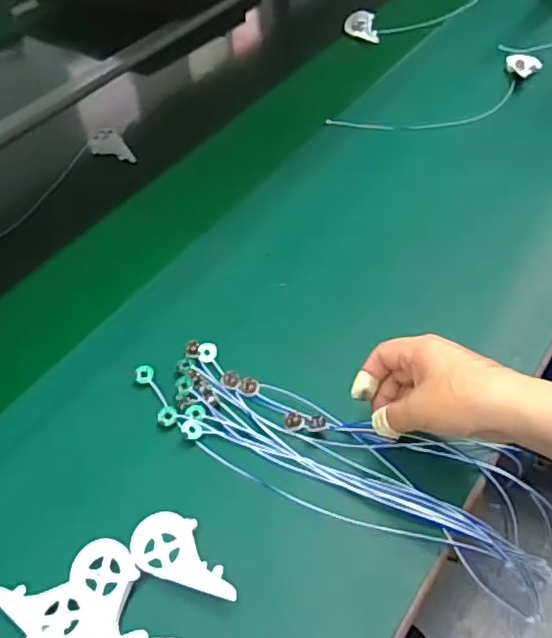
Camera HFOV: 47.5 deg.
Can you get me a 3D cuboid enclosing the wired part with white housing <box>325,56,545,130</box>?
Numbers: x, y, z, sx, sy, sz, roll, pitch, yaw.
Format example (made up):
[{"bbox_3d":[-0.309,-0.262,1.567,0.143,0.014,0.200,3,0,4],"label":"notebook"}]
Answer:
[{"bbox_3d":[0.243,-0.307,0.885,0.331,0.025,0.099,-22,49,-14],"label":"wired part with white housing"}]

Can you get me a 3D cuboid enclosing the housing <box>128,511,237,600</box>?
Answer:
[{"bbox_3d":[-0.064,0.174,0.463,0.094,0.022,0.047,15,51,19],"label":"housing"}]

